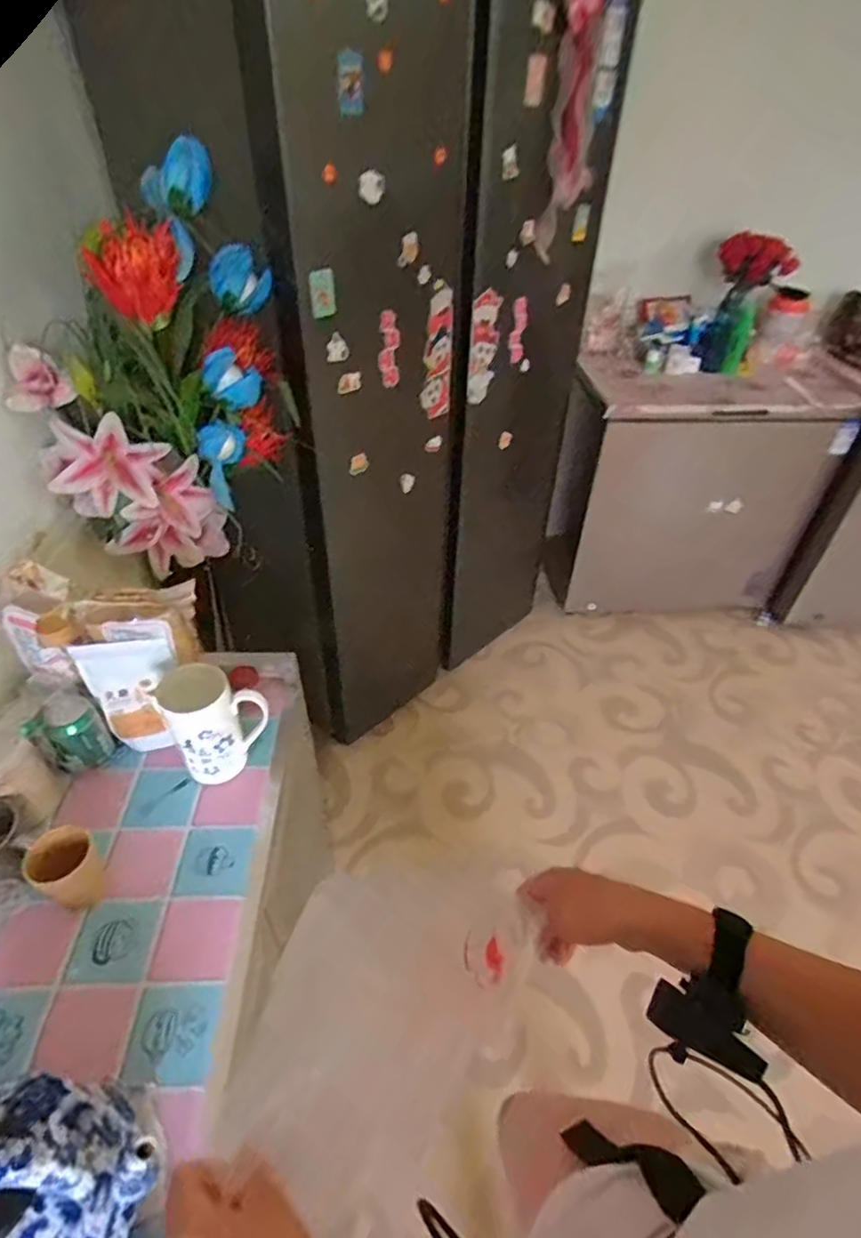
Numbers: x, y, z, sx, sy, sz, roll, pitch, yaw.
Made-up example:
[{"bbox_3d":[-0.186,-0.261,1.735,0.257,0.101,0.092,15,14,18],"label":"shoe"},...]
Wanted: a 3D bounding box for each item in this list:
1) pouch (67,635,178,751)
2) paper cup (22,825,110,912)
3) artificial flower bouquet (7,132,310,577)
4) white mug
[{"bbox_3d":[-0.446,0.121,0.884,0.139,0.178,0.066,-1,41,-4],"label":"pouch"},{"bbox_3d":[-0.443,0.307,0.725,0.066,0.093,0.071,1,41,-1],"label":"paper cup"},{"bbox_3d":[-0.454,-0.378,0.992,0.402,0.607,0.157,-17,45,-21],"label":"artificial flower bouquet"},{"bbox_3d":[-0.311,0.146,0.850,0.122,0.162,0.099,-32,52,-33],"label":"white mug"}]

